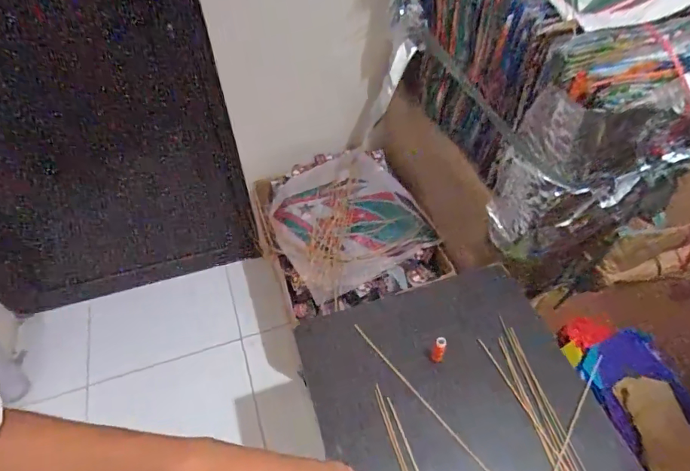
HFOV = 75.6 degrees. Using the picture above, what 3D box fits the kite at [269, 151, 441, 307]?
[{"bbox_3d":[-0.005,-0.048,1.272,0.392,0.088,0.421,-24,54,-19],"label":"kite"}]

